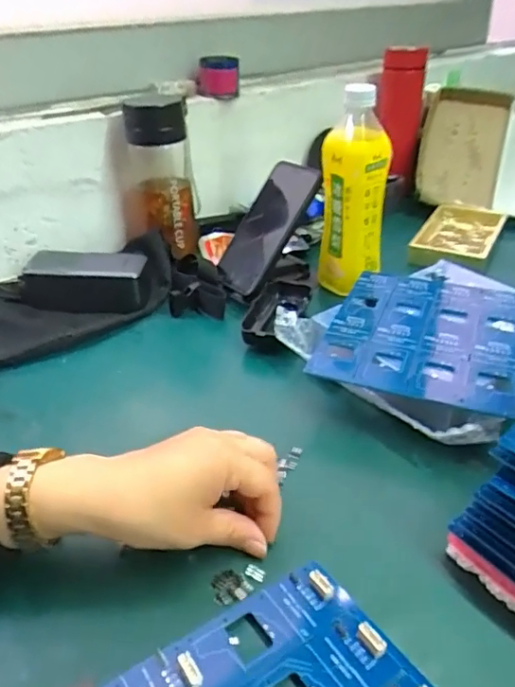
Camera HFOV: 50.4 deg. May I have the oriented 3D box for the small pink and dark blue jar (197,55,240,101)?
[{"bbox_3d":[-0.050,-0.342,0.706,0.054,0.046,0.047,-6,33,-6],"label":"small pink and dark blue jar"}]

